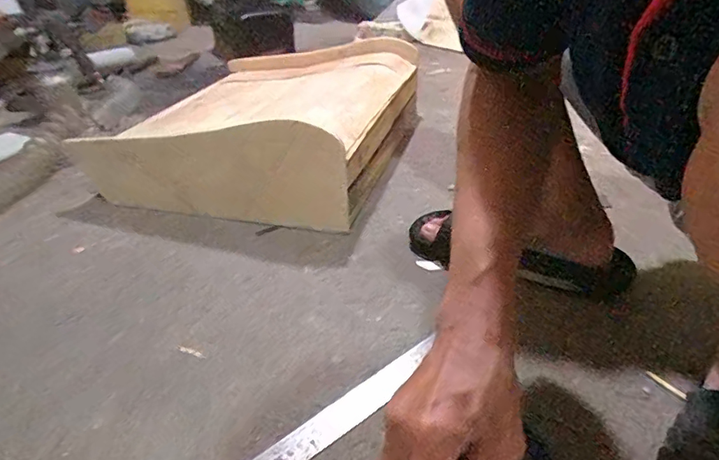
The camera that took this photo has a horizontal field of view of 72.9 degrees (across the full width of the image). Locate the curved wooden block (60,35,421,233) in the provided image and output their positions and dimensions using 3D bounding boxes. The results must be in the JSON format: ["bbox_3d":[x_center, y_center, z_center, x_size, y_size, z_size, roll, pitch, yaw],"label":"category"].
[{"bbox_3d":[-0.140,-0.215,0.913,0.418,0.145,0.571,4,34,12],"label":"curved wooden block"}]

